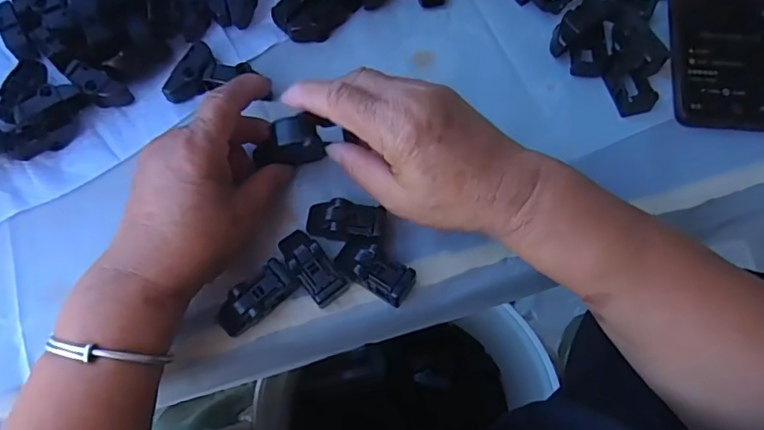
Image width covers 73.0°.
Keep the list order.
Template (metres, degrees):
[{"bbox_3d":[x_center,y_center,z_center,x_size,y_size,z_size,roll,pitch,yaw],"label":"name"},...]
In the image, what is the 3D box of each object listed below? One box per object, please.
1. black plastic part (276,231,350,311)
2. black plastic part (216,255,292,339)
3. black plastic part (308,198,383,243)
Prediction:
[{"bbox_3d":[-0.044,0.030,0.317,0.022,0.013,0.048,-37,75,-13],"label":"black plastic part"},{"bbox_3d":[-0.076,0.051,0.311,0.021,0.018,0.049,43,75,13],"label":"black plastic part"},{"bbox_3d":[-0.023,0.003,0.326,0.049,0.012,0.023,12,70,3],"label":"black plastic part"}]

